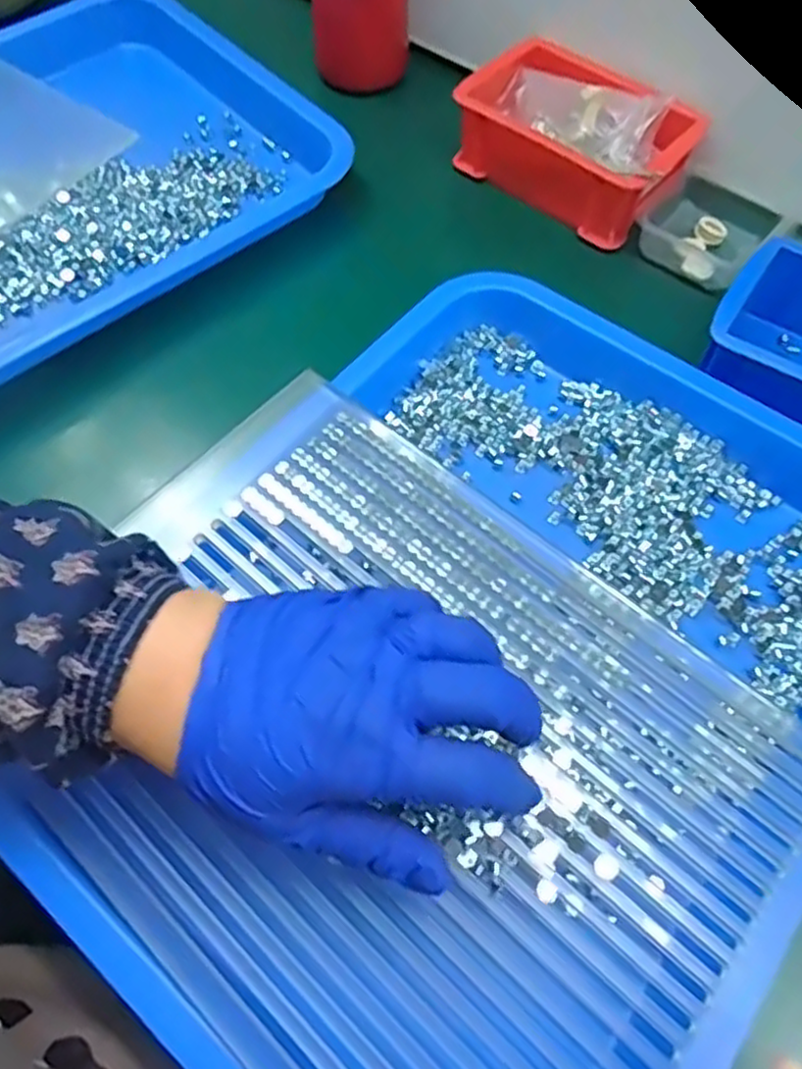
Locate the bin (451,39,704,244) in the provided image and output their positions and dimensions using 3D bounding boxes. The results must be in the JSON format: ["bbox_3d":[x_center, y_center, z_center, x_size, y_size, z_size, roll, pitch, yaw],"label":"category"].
[{"bbox_3d":[0.118,-0.270,0.489,0.149,0.056,0.099,37,67,19],"label":"bin"}]

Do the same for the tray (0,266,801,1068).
[{"bbox_3d":[0.045,0.048,0.324,0.296,0.044,0.382,37,68,18],"label":"tray"}]

